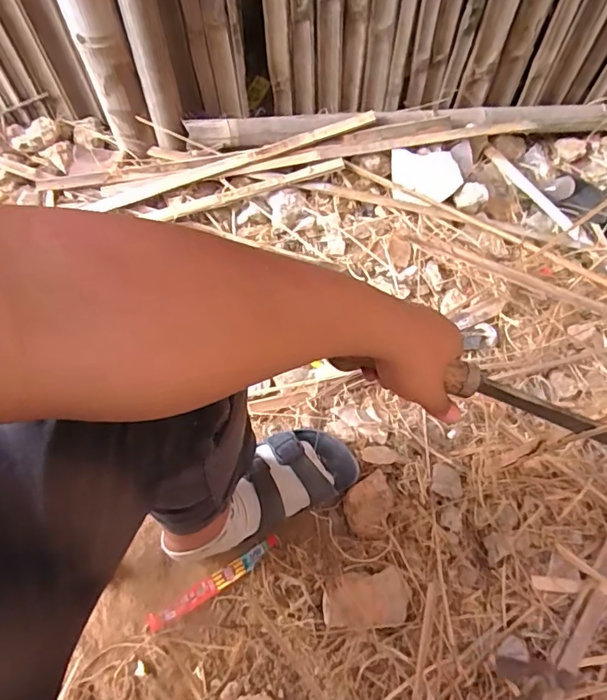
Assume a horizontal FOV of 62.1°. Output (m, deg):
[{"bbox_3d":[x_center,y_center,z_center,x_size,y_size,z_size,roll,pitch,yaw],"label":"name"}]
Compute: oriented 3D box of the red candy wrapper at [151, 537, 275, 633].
[{"bbox_3d":[-0.115,0.303,0.654,0.184,0.012,0.023,-30,70,-10],"label":"red candy wrapper"}]

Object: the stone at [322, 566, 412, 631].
[{"bbox_3d":[0.078,0.304,0.614,0.107,0.034,0.060,-9,68,-2],"label":"stone"}]

